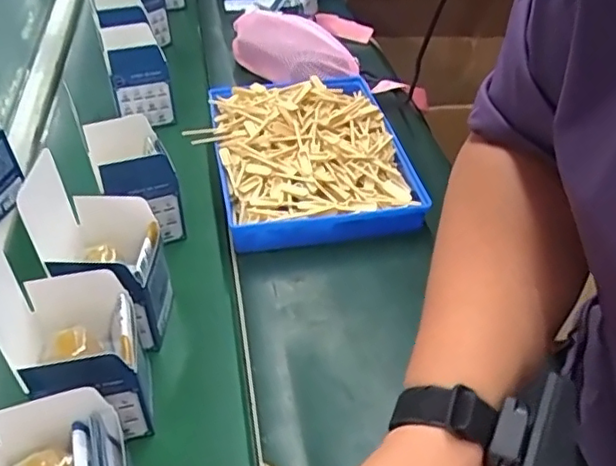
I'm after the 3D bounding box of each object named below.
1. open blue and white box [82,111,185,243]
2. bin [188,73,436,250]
[{"bbox_3d":[-0.192,-0.052,0.678,0.075,0.130,0.083,-17,44,-20],"label":"open blue and white box"},{"bbox_3d":[-0.008,-0.115,0.795,0.258,0.065,0.320,-6,41,-8],"label":"bin"}]

